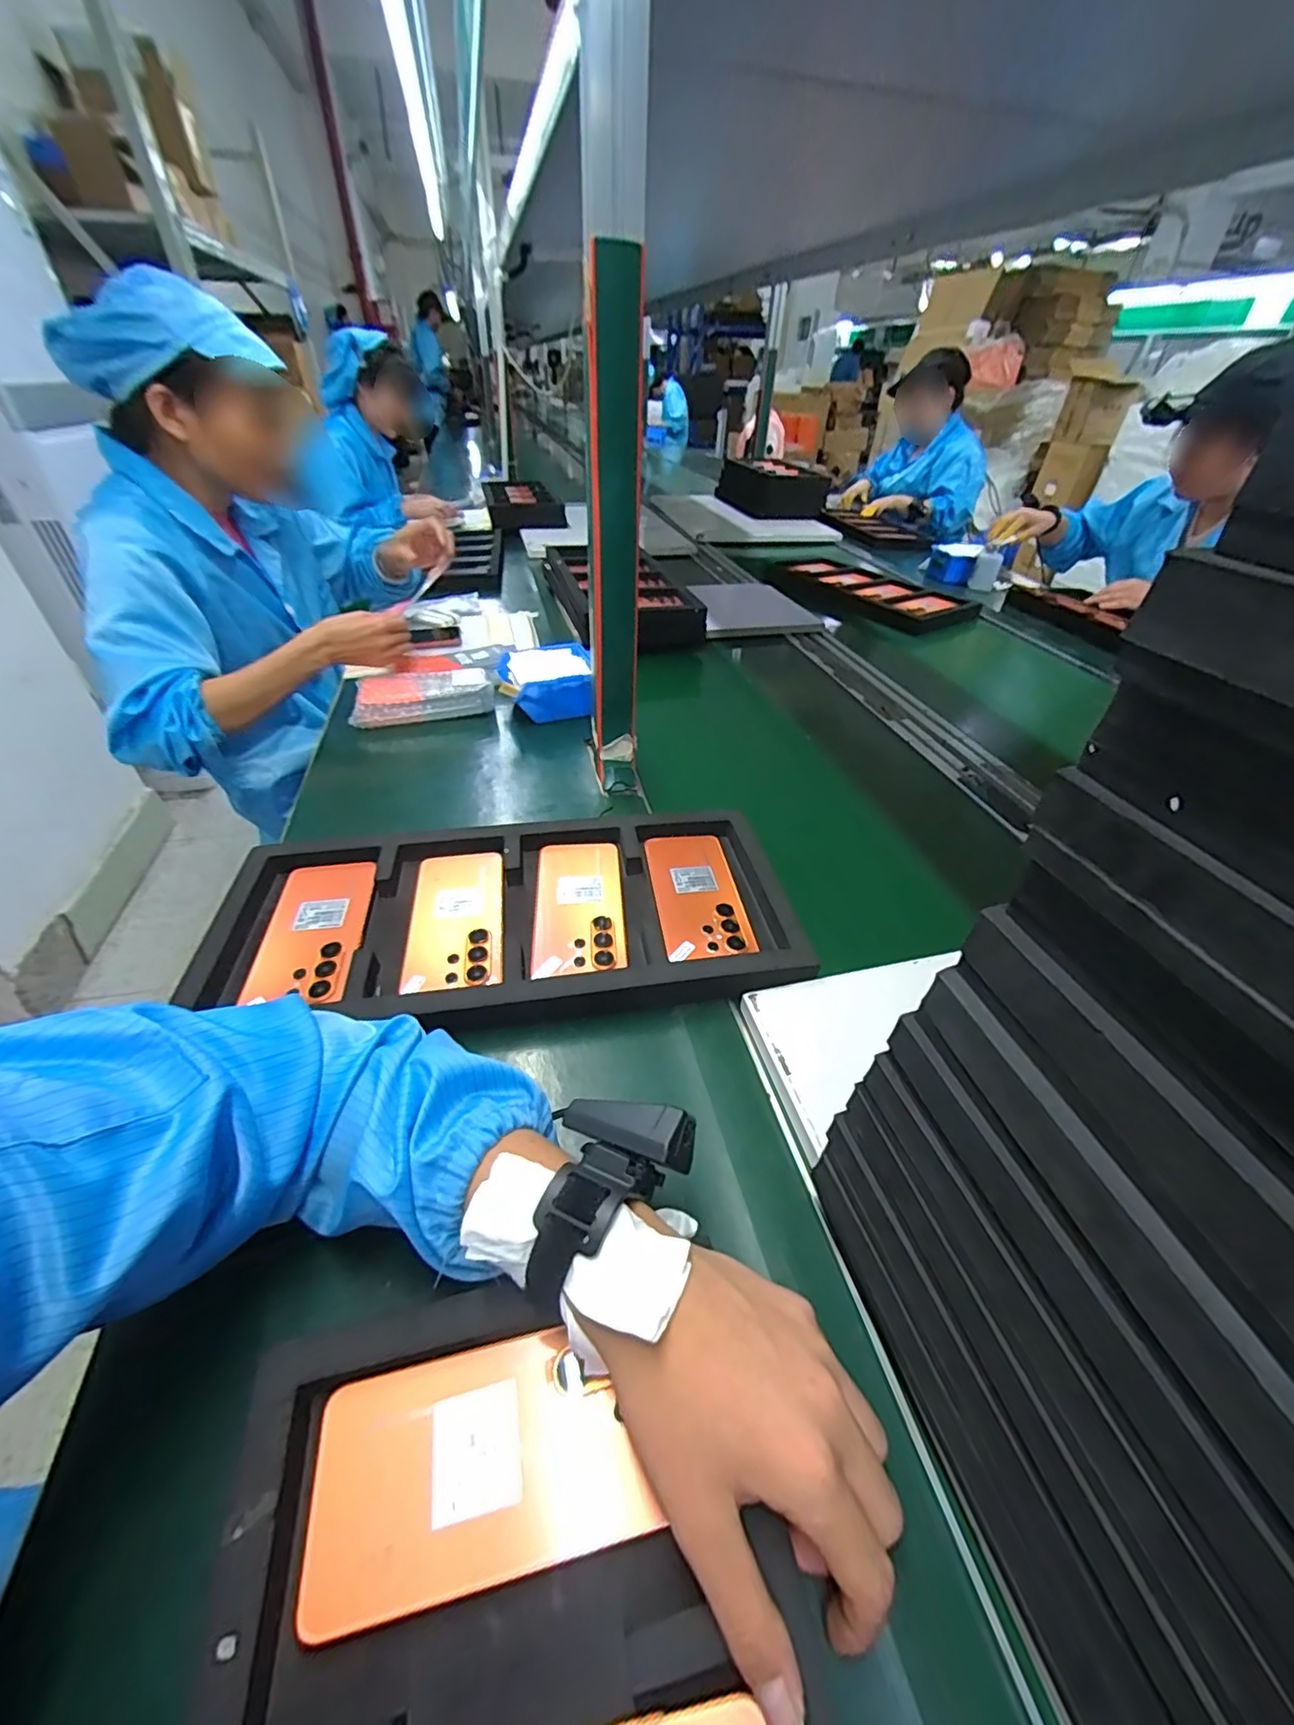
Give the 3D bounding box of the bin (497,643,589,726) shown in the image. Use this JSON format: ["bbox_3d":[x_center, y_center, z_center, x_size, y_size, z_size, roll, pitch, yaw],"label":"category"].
[{"bbox_3d":[-0.143,-0.258,0.866,0.125,0.066,0.127,-8,41,-12],"label":"bin"}]

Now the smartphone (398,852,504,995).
[{"bbox_3d":[-0.166,0.045,0.518,0.078,0.006,0.161,-6,40,-9],"label":"smartphone"}]

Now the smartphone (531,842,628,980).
[{"bbox_3d":[-0.061,0.036,0.530,0.076,0.012,0.173,-3,40,-6],"label":"smartphone"}]

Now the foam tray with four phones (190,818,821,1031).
[{"bbox_3d":[-0.119,0.048,0.524,0.477,0.038,0.211,-4,40,-7],"label":"foam tray with four phones"}]

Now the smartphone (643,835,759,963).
[{"bbox_3d":[0.045,0.028,0.547,0.077,0.010,0.162,-4,40,-7],"label":"smartphone"}]

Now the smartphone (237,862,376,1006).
[{"bbox_3d":[-0.281,0.054,0.505,0.080,0.007,0.159,-7,41,-10],"label":"smartphone"}]

